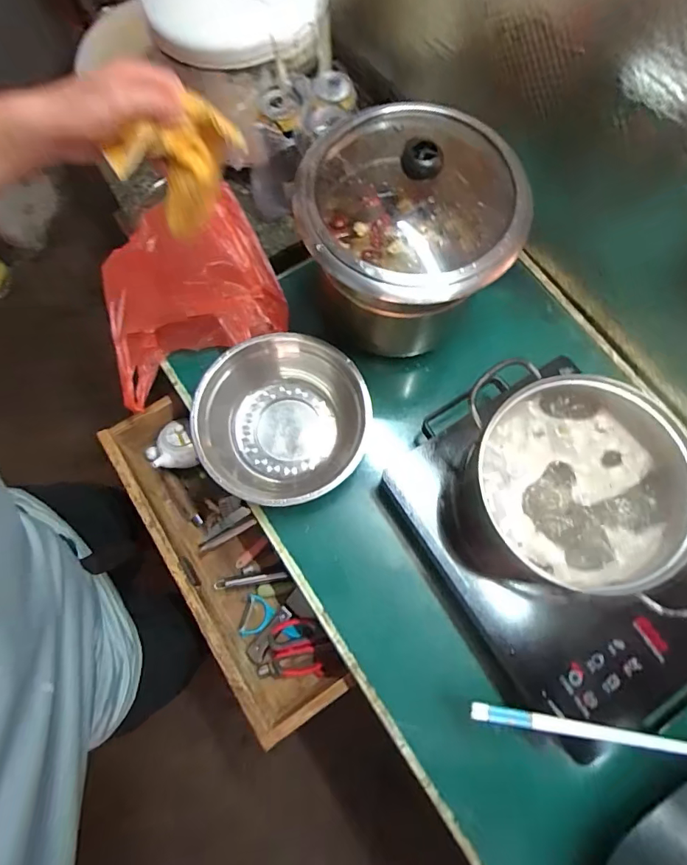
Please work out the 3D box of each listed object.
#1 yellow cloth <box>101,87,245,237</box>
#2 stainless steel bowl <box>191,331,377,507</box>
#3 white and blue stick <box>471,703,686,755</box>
[{"bbox_3d":[-0.152,-0.257,0.452,0.055,0.088,0.109,44,80,11],"label":"yellow cloth"},{"bbox_3d":[-0.084,-0.013,0.634,0.209,0.083,0.220,0,75,1],"label":"stainless steel bowl"},{"bbox_3d":[0.260,0.322,0.500,0.239,0.016,0.017,8,75,3],"label":"white and blue stick"}]

